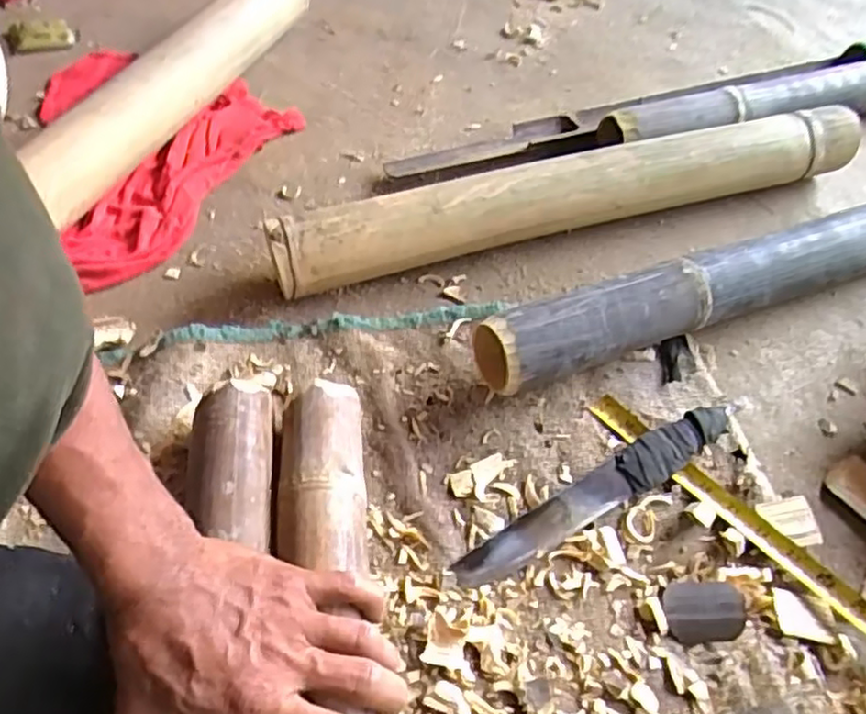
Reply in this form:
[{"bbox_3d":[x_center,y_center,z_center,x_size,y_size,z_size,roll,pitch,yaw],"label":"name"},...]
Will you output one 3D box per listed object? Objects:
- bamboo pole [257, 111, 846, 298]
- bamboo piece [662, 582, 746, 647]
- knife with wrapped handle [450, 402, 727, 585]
[{"bbox_3d":[0.152,-0.161,0.674,0.615,0.080,0.071,-14,58,-15],"label":"bamboo pole"},{"bbox_3d":[0.192,0.178,0.481,0.055,0.013,0.041,-2,55,-7],"label":"bamboo piece"},{"bbox_3d":[0.127,0.104,0.520,0.247,0.028,0.036,-26,62,-22],"label":"knife with wrapped handle"}]

